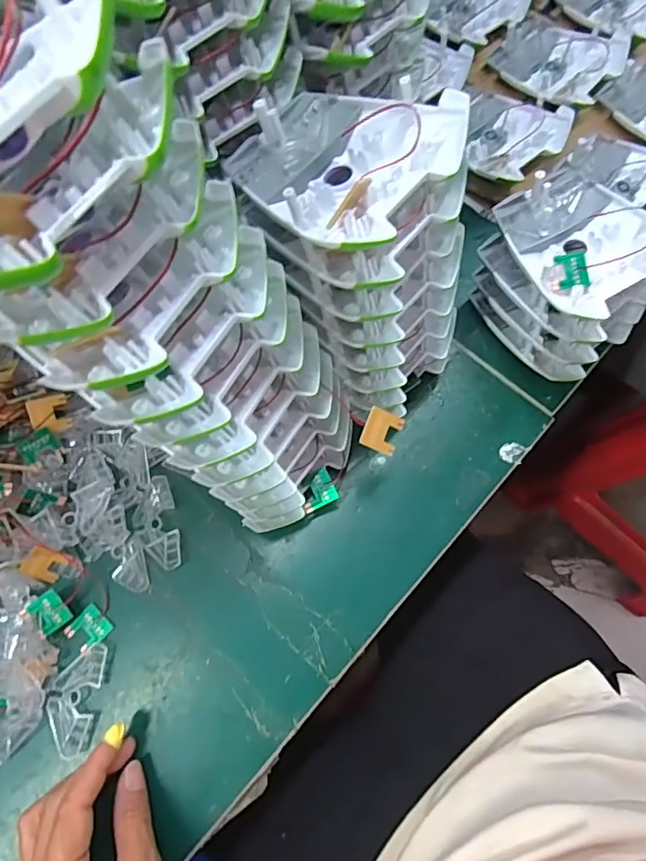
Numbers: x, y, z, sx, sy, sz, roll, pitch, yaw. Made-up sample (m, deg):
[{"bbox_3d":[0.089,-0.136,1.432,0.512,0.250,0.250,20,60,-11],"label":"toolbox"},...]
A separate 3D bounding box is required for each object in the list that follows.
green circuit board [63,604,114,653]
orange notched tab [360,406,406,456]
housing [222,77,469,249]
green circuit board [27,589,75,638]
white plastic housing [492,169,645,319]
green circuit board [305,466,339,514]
[{"bbox_3d":[-0.163,0.138,0.359,0.024,0.004,0.026,41,76,13],"label":"green circuit board"},{"bbox_3d":[0.038,0.001,0.325,0.026,0.004,0.026,27,77,-26],"label":"orange notched tab"},{"bbox_3d":[0.011,-0.140,0.264,0.098,0.031,0.104,-40,64,-4],"label":"housing"},{"bbox_3d":[-0.187,0.124,0.355,0.023,0.008,0.025,-34,97,-4],"label":"green circuit board"},{"bbox_3d":[0.175,-0.131,0.350,0.089,0.030,0.106,-27,78,-8],"label":"white plastic housing"},{"bbox_3d":[-0.004,0.043,0.368,0.025,0.004,0.023,-27,87,-2],"label":"green circuit board"}]

